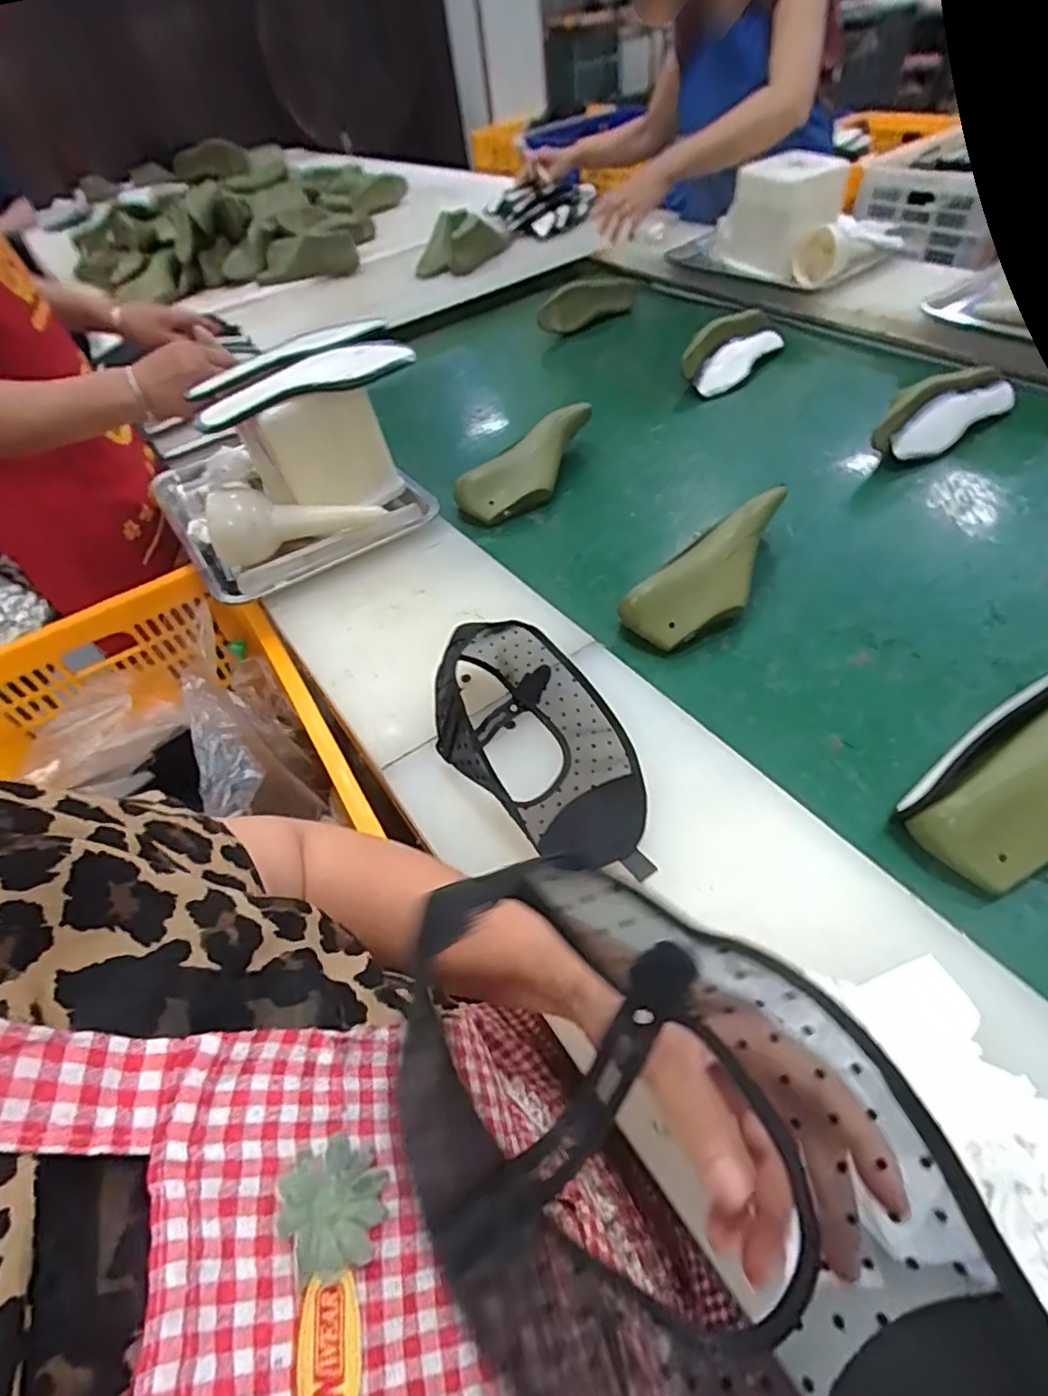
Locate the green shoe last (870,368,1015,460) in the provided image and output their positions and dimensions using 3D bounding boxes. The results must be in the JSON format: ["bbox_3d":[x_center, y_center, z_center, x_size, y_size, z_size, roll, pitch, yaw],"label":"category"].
[{"bbox_3d":[0.573,-0.388,0.831,0.251,0.083,0.060,-30,54,-20],"label":"green shoe last"}]

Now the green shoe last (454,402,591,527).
[{"bbox_3d":[0.017,-0.335,0.862,0.087,0.061,0.253,35,73,29],"label":"green shoe last"}]

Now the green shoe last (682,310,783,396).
[{"bbox_3d":[0.353,-0.579,1.034,0.075,0.088,0.226,33,59,28],"label":"green shoe last"}]

